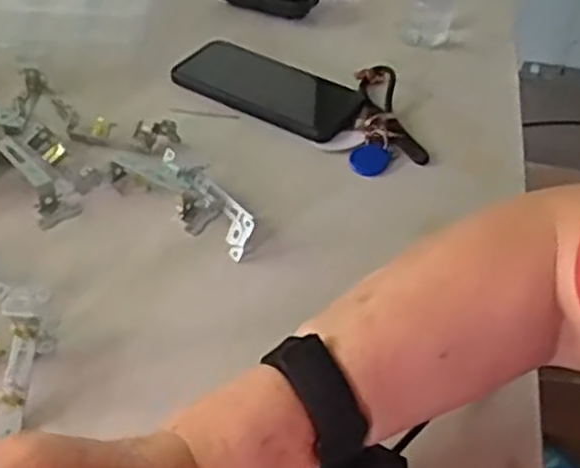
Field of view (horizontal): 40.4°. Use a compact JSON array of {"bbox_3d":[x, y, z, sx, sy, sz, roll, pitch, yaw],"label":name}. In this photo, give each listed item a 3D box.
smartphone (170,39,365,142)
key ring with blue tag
[{"bbox_3d":[-0.020,-0.132,0.714,0.159,0.016,0.081,26,47,19],"label":"smartphone"},{"bbox_3d":[0.088,-0.102,0.685,0.062,0.012,0.146,8,44,1],"label":"key ring with blue tag"}]

